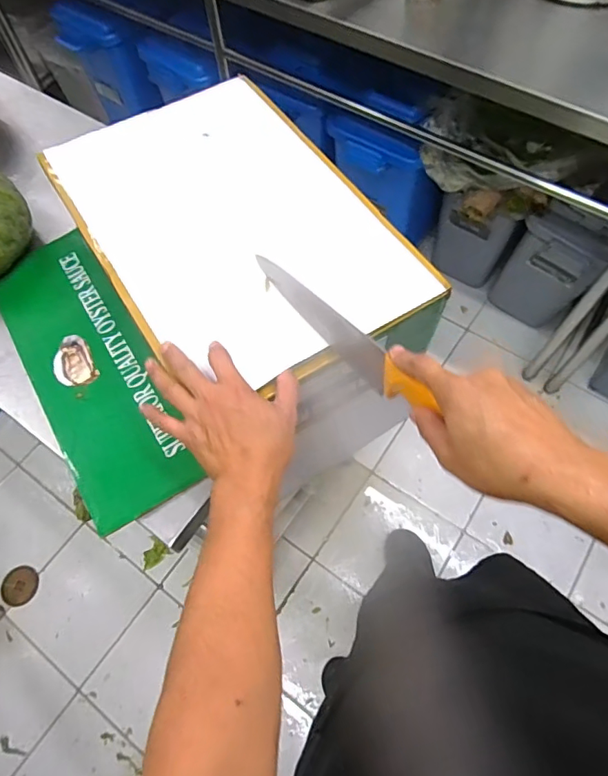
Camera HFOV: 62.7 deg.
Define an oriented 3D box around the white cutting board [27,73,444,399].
[{"bbox_3d":[-0.095,-0.215,0.630,0.312,0.024,0.484,-32,67,-13],"label":"white cutting board"}]

